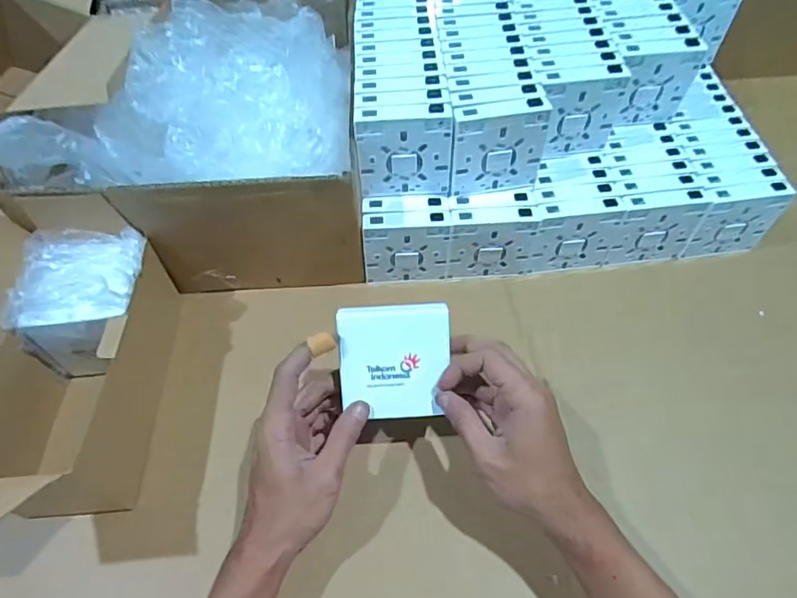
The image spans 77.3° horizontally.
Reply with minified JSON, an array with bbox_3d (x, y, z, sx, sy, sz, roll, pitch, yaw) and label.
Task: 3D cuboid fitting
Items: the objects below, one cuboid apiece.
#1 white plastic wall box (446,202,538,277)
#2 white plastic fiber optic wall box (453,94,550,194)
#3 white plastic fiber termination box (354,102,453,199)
[{"bbox_3d":[0.095,-0.058,0.518,0.085,0.084,0.022,-3,52,0],"label":"white plastic wall box"},{"bbox_3d":[0.093,-0.143,0.471,0.085,0.084,0.021,-9,53,-5],"label":"white plastic fiber optic wall box"},{"bbox_3d":[0.006,-0.137,0.468,0.085,0.088,0.020,-4,52,-1],"label":"white plastic fiber termination box"}]

